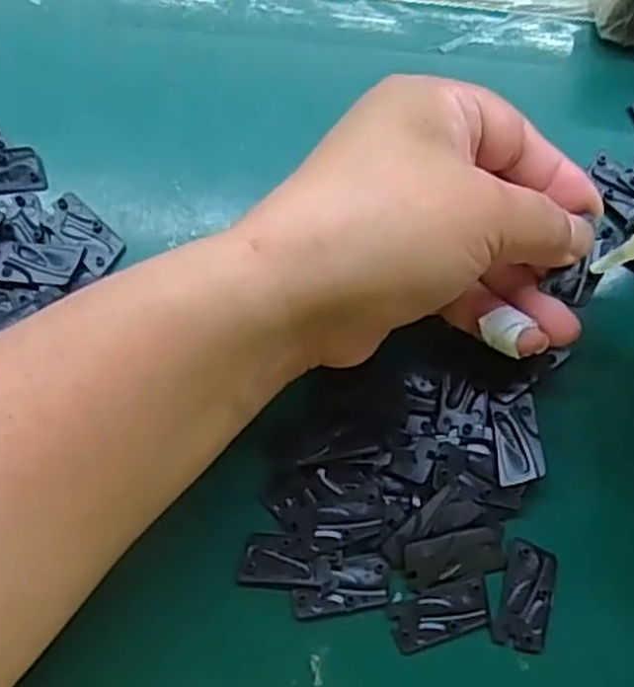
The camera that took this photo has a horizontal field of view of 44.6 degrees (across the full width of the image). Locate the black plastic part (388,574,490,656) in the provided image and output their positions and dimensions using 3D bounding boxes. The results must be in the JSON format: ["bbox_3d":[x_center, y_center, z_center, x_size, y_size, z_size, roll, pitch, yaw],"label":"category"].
[{"bbox_3d":[0.042,0.092,0.261,0.034,0.004,0.017,-17,77,-5],"label":"black plastic part"}]

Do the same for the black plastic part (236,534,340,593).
[{"bbox_3d":[-0.010,0.075,0.266,0.033,0.004,0.017,6,76,0],"label":"black plastic part"}]

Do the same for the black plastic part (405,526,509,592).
[{"bbox_3d":[0.048,0.073,0.265,0.035,0.004,0.016,-14,77,-4],"label":"black plastic part"}]

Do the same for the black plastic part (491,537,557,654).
[{"bbox_3d":[0.072,0.086,0.264,0.017,0.004,0.035,14,77,2],"label":"black plastic part"}]

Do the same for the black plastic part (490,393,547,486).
[{"bbox_3d":[0.071,0.034,0.271,0.016,0.009,0.032,-1,76,-1],"label":"black plastic part"}]

